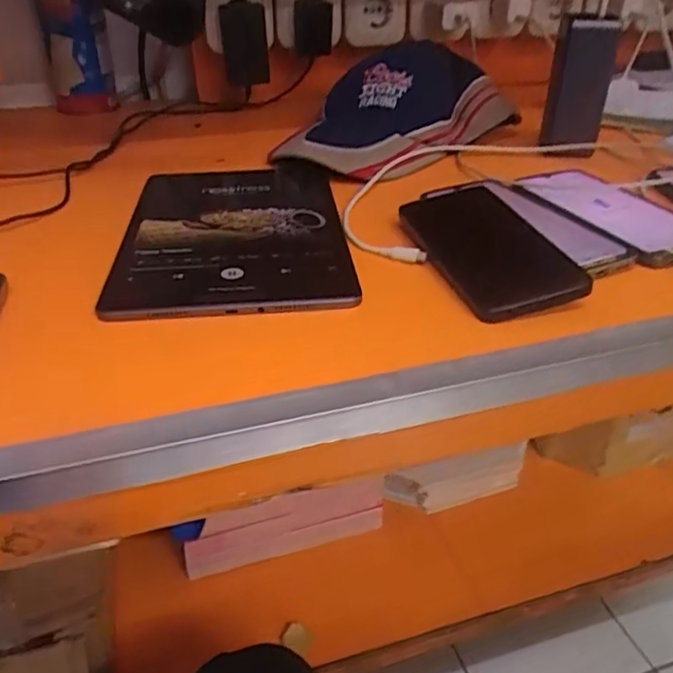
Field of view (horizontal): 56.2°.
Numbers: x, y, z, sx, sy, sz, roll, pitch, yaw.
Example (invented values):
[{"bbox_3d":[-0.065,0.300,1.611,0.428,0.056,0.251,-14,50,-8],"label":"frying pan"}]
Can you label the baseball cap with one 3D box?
[{"bbox_3d":[0.053,-0.245,0.662,0.255,0.089,0.150,-28,42,-36],"label":"baseball cap"}]

